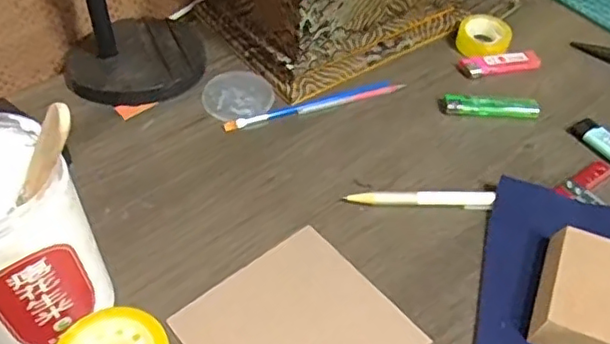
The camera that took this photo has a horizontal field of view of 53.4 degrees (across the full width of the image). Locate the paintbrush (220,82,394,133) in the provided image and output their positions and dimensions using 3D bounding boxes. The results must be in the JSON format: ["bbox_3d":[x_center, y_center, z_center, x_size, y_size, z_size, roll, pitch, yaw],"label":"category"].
[{"bbox_3d":[0.004,-0.061,0.547,0.160,0.005,0.012,-18,52,-18],"label":"paintbrush"}]

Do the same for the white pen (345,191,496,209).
[{"bbox_3d":[0.089,0.021,0.470,0.114,0.008,0.013,2,48,-1],"label":"white pen"}]

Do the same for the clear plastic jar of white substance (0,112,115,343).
[{"bbox_3d":[-0.168,0.045,0.350,0.086,0.140,0.079,1,49,-1],"label":"clear plastic jar of white substance"}]

